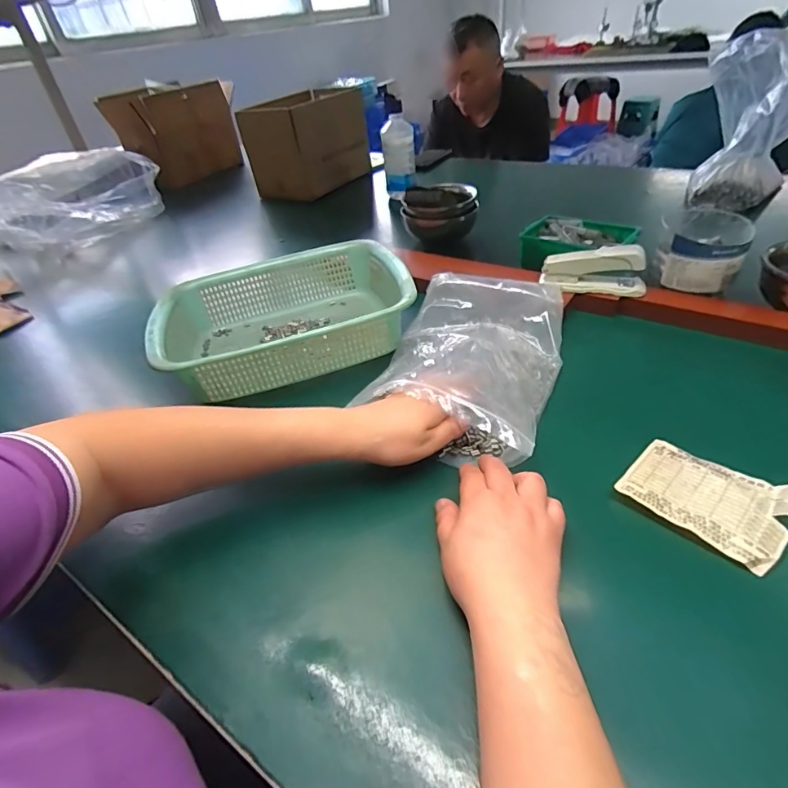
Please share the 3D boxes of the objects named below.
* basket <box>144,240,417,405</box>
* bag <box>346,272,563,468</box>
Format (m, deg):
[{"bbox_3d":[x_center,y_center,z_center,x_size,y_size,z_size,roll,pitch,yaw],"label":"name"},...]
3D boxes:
[{"bbox_3d":[-0.137,-0.093,0.575,0.296,0.088,0.220,-15,40,-9],"label":"basket"},{"bbox_3d":[0.080,-0.038,0.484,0.168,0.075,0.222,9,40,19],"label":"bag"}]

